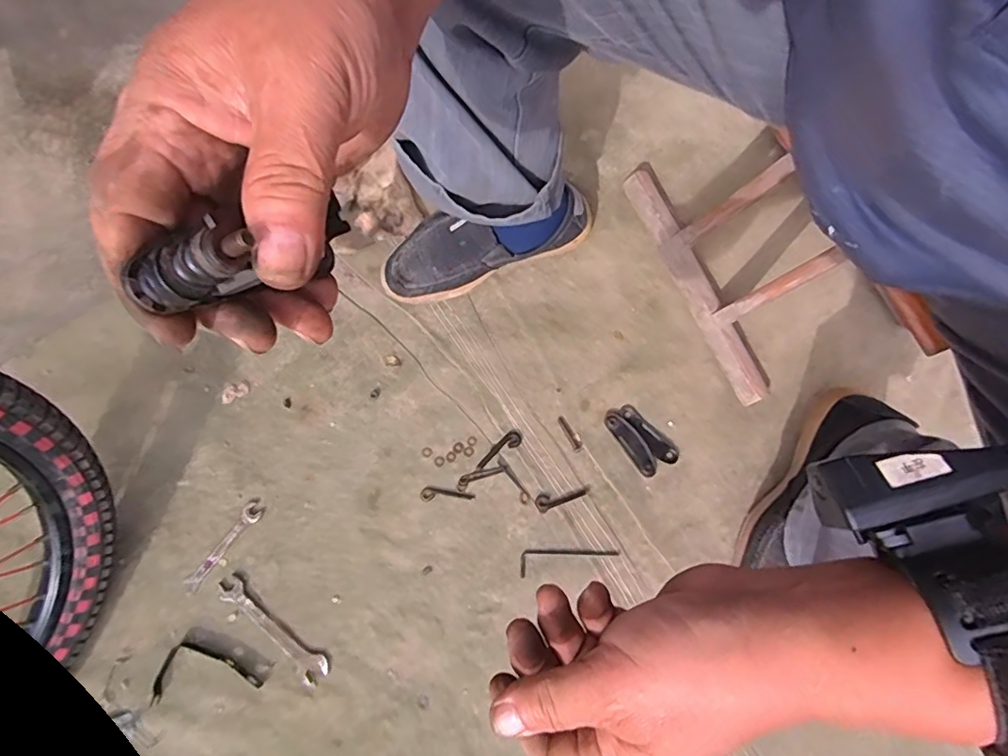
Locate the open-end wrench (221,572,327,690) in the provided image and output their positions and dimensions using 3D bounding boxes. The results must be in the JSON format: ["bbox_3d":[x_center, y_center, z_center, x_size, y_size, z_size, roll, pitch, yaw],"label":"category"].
[{"bbox_3d":[-0.254,0.275,0.606,0.150,0.009,0.030,40,80,9],"label":"open-end wrench"}]

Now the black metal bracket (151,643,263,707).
[{"bbox_3d":[-0.319,0.311,0.592,0.112,0.006,0.055,-9,78,-1],"label":"black metal bracket"}]

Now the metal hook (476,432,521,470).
[{"bbox_3d":[-0.008,0.087,0.666,0.064,0.004,0.019,-35,79,-7],"label":"metal hook"}]

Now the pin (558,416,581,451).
[{"bbox_3d":[0.079,0.067,0.673,0.010,0.004,0.045,-30,79,-6],"label":"pin"}]

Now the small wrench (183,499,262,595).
[{"bbox_3d":[-0.317,0.189,0.628,0.022,0.004,0.114,36,79,8],"label":"small wrench"}]

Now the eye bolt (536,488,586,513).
[{"bbox_3d":[0.066,0.140,0.654,0.059,0.004,0.020,-23,78,-4],"label":"eye bolt"}]

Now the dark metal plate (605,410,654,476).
[{"bbox_3d":[0.154,0.078,0.668,0.029,0.007,0.086,-34,79,-8],"label":"dark metal plate"}]

